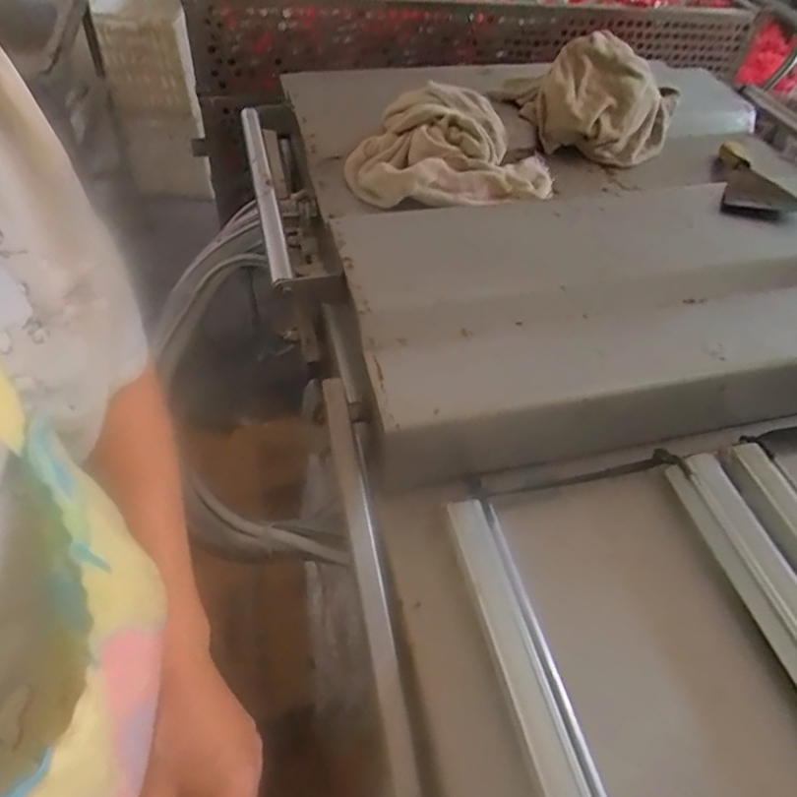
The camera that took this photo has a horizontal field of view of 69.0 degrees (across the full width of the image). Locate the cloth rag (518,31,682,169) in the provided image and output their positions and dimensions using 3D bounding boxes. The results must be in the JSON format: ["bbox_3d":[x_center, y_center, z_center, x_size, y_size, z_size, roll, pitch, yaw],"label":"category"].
[{"bbox_3d":[0.284,-0.414,0.801,0.183,0.110,0.169,27,53,17],"label":"cloth rag"}]

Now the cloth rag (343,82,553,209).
[{"bbox_3d":[0.067,-0.309,0.708,0.244,0.073,0.176,10,50,4],"label":"cloth rag"}]

